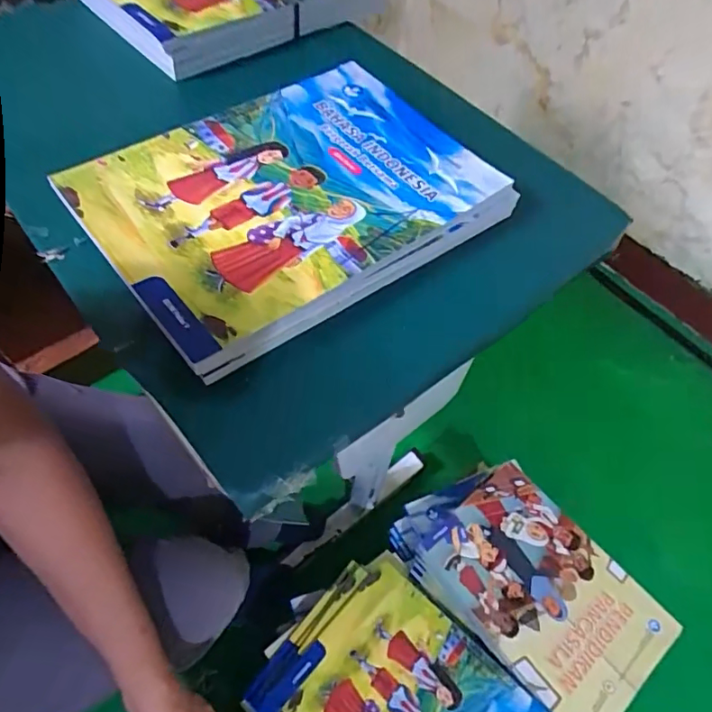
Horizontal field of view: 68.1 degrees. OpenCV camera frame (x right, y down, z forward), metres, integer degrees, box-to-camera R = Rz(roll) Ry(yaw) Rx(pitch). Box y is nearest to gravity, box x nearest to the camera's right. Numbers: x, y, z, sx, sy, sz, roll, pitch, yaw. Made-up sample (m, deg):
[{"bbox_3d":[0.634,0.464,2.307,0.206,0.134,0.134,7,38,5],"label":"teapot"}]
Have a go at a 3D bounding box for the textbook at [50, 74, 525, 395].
[{"bbox_3d":[-0.047,-0.126,0.415,0.291,0.025,0.201,-33,66,-22],"label":"textbook"}]

